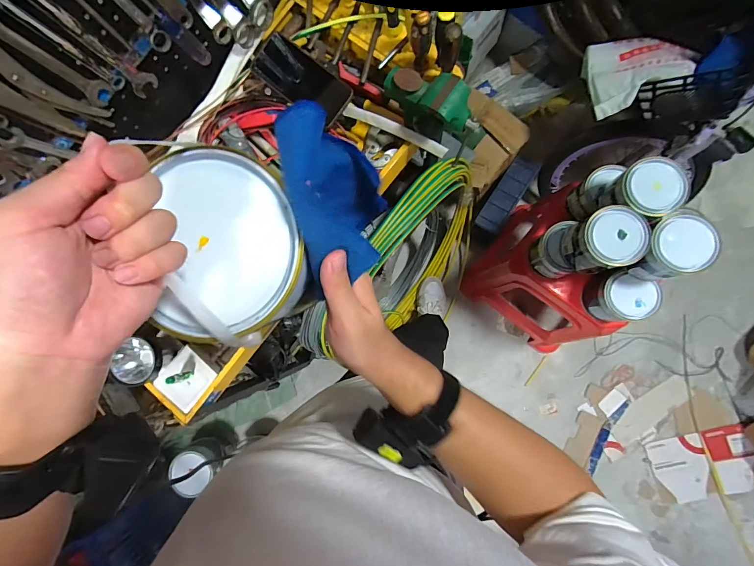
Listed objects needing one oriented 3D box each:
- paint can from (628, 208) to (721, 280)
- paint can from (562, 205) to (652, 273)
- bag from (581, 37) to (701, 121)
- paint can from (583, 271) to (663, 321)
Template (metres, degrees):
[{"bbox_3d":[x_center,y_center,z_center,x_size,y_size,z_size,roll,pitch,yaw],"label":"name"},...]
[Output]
[{"bbox_3d":[0.522,-0.064,0.653,0.096,0.113,0.106,-20,84,4],"label":"paint can"},{"bbox_3d":[0.420,-0.077,0.671,0.097,0.111,0.103,0,85,6],"label":"paint can"},{"bbox_3d":[0.565,-0.468,0.772,0.190,0.100,0.186,-7,85,5],"label":"bag"},{"bbox_3d":[0.510,0.026,0.759,0.095,0.117,0.102,0,85,6],"label":"paint can"}]

